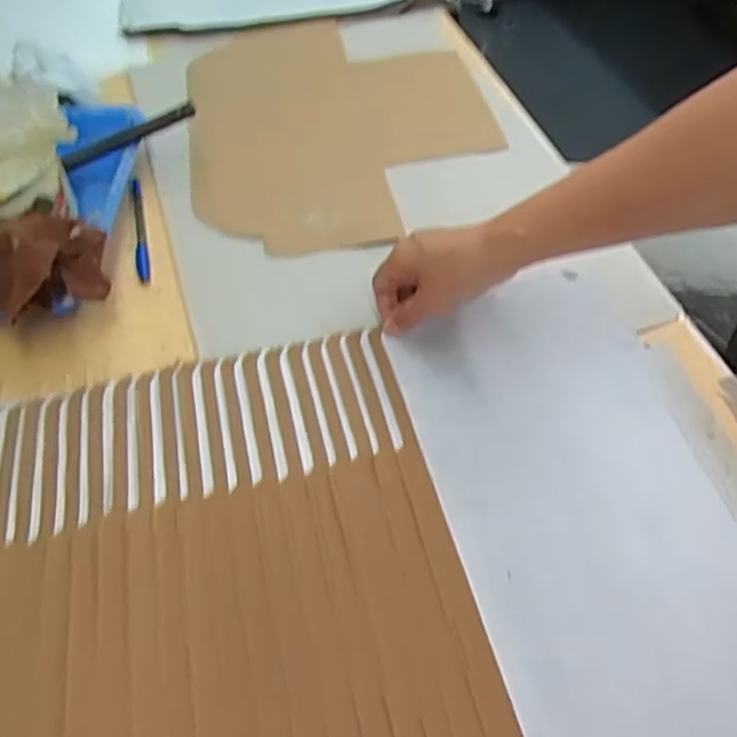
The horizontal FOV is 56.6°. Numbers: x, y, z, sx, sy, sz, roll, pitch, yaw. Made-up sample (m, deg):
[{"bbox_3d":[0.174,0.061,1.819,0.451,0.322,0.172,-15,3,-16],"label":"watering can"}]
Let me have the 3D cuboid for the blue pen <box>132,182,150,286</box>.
[{"bbox_3d":[-0.212,-0.132,0.632,0.012,0.011,0.146,-13,51,-9],"label":"blue pen"}]

